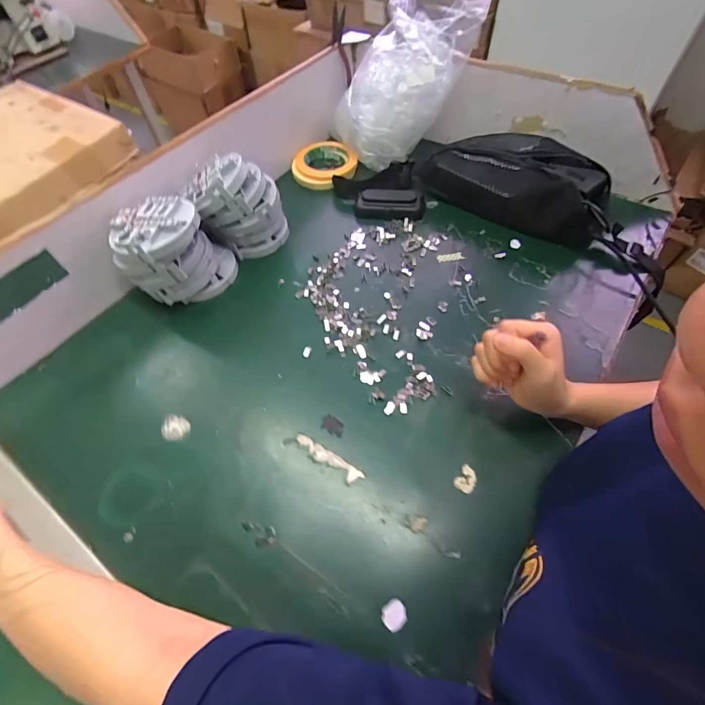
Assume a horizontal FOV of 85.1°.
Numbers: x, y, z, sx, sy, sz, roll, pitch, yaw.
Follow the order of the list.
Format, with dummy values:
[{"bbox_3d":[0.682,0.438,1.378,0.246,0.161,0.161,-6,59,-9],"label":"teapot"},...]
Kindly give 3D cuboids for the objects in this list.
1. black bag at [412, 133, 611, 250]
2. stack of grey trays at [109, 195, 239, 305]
[{"bbox_3d":[0.237,-0.252,0.567,0.268,0.090,0.109,32,64,21],"label":"black bag"},{"bbox_3d":[-0.223,-0.129,0.494,0.109,0.111,0.107,-1,57,2],"label":"stack of grey trays"}]

